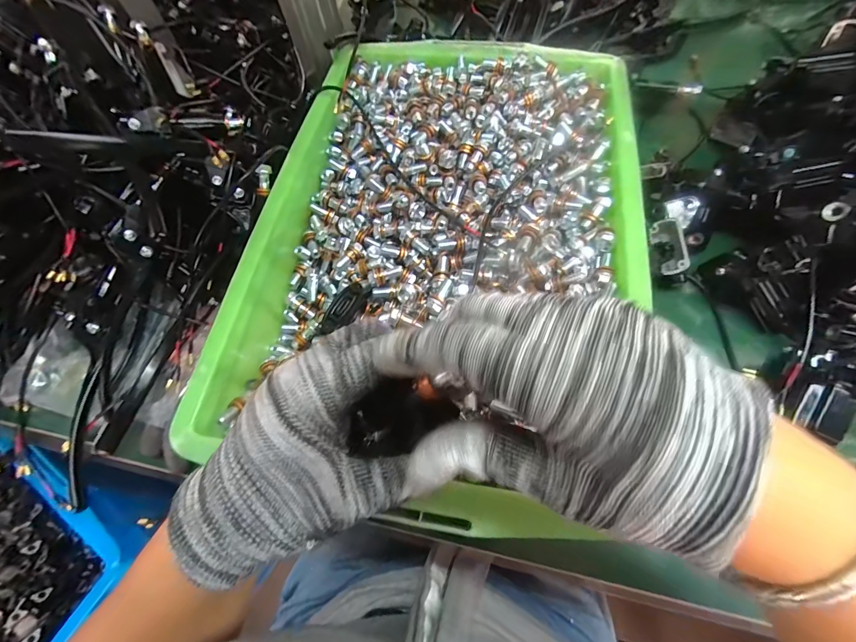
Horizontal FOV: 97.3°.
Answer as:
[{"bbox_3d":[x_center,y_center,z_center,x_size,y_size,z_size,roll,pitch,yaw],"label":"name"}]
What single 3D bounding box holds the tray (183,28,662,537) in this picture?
[{"bbox_3d":[0.014,-0.079,0.317,0.288,0.061,0.433,8,66,7],"label":"tray"}]

